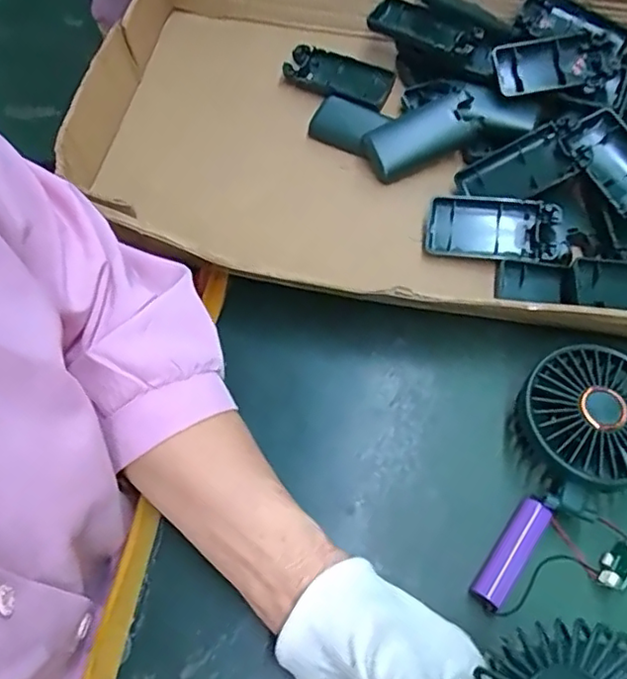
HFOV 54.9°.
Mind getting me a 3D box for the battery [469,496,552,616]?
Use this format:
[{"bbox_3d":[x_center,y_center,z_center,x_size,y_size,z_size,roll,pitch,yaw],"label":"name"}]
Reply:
[{"bbox_3d":[0.115,0.125,0.353,0.019,0.017,0.067,36,67,13],"label":"battery"}]

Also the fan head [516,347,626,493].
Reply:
[{"bbox_3d":[0.171,0.051,0.374,0.087,0.050,0.081,2,64,-4],"label":"fan head"}]

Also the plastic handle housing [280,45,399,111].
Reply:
[{"bbox_3d":[0.021,-0.229,0.530,0.092,0.015,0.050,25,65,8],"label":"plastic handle housing"}]

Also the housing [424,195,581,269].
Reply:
[{"bbox_3d":[0.137,-0.081,0.449,0.102,0.018,0.047,10,95,8],"label":"housing"}]

